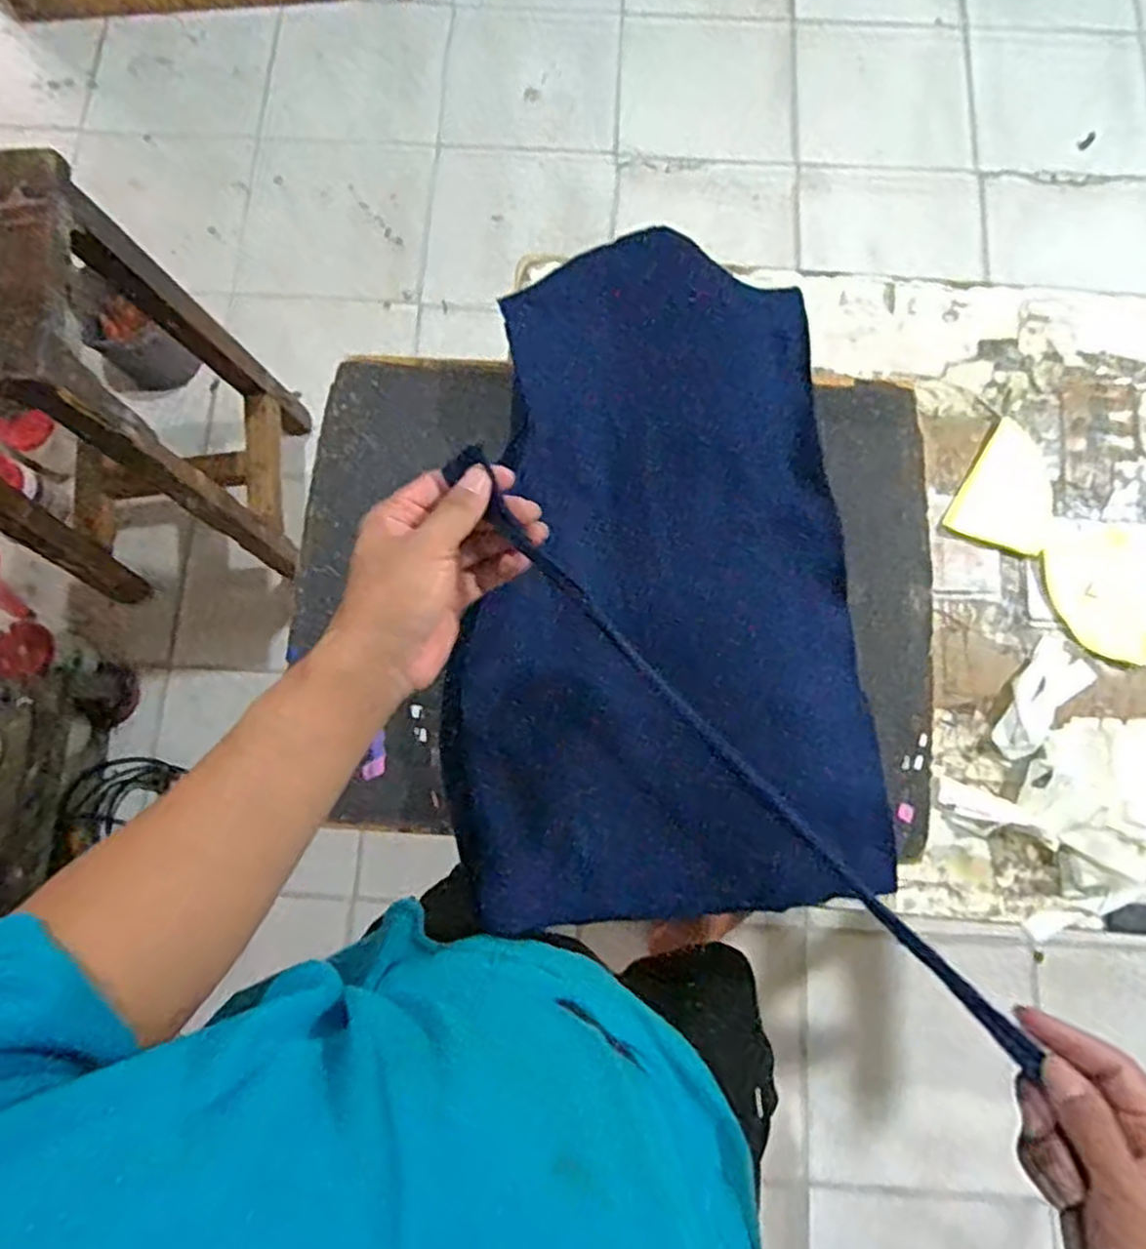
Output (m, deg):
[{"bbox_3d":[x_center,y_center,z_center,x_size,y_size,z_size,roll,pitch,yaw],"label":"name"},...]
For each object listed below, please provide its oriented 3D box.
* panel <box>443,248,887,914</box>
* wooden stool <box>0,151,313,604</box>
[{"bbox_3d":[0.069,-0.043,0.673,0.338,0.054,0.573,-1,78,0],"label":"panel"},{"bbox_3d":[-0.710,-0.301,1.141,0.389,0.692,0.339,-9,78,-2],"label":"wooden stool"}]

